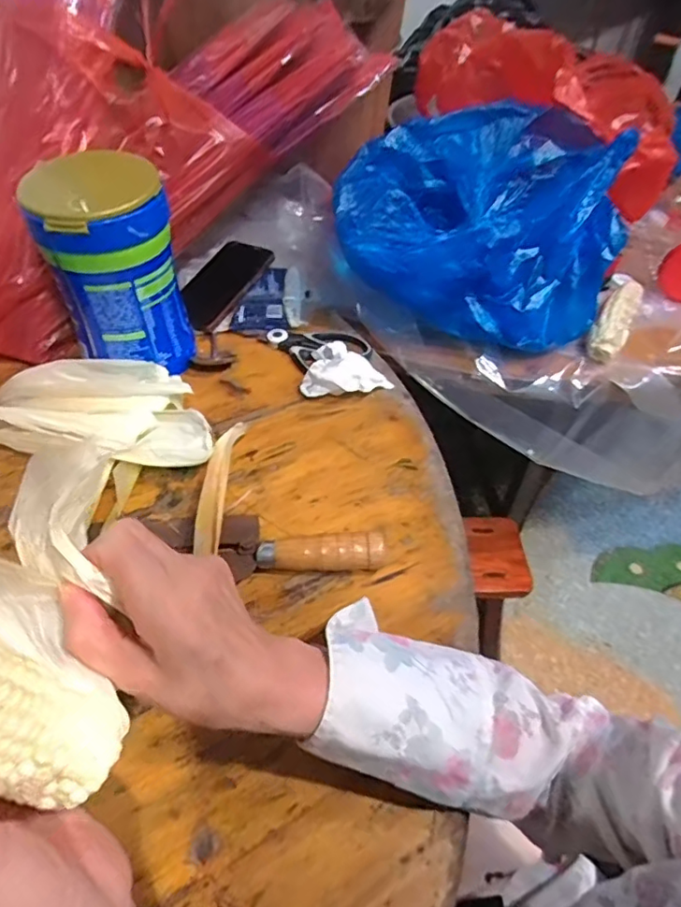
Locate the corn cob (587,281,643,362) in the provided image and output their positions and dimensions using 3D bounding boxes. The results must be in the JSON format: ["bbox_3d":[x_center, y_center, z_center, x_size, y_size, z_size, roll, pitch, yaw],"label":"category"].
[{"bbox_3d":[0.356,-0.176,0.732,0.041,0.042,0.134,25,52,19],"label":"corn cob"}]

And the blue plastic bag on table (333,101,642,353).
[{"bbox_3d":[0.158,-0.260,0.676,0.309,0.229,0.162,2,48,0],"label":"blue plastic bag on table"}]

